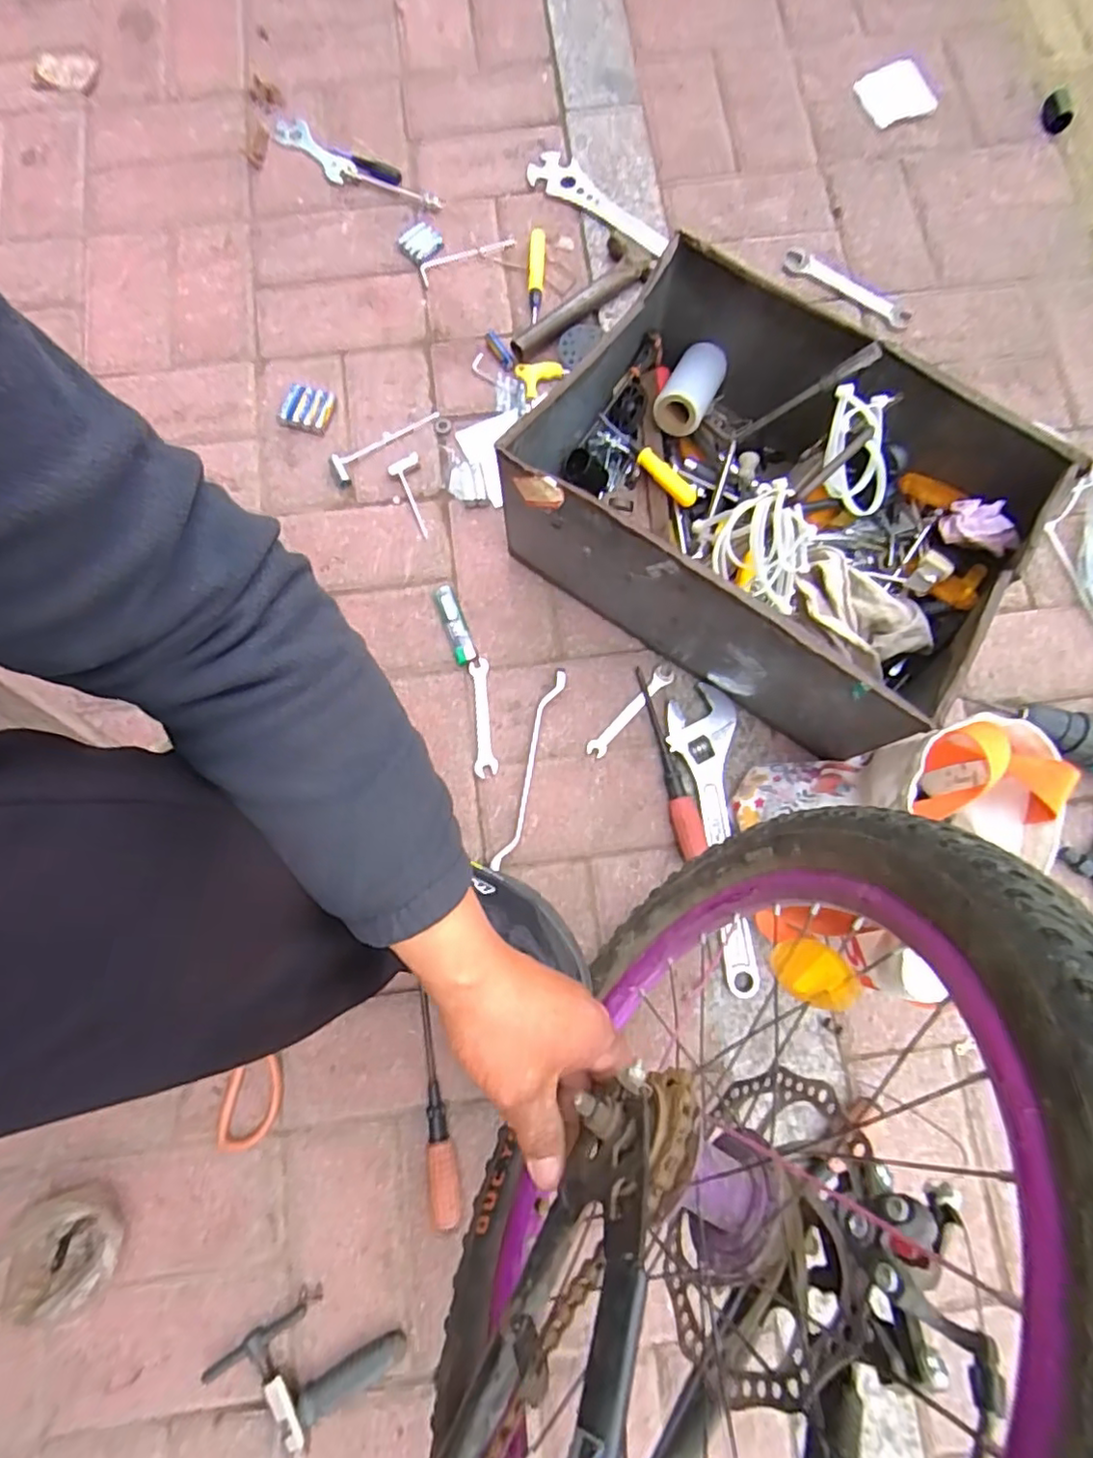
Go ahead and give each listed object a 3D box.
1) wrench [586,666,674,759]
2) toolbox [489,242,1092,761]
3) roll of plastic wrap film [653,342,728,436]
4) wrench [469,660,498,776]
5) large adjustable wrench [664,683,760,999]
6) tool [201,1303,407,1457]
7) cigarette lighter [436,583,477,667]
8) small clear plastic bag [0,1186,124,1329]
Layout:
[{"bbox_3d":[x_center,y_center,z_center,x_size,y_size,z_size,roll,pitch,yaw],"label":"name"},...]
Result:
[{"bbox_3d":[0.085,-0.017,0.641,0.019,0.007,0.117,42,81,9],"label":"wrench"},{"bbox_3d":[0.197,-0.207,0.591,0.424,0.168,0.285,34,80,8],"label":"toolbox"},{"bbox_3d":[0.147,-0.344,0.641,0.051,0.055,0.088,27,79,6],"label":"roll of plastic wrap film"},{"bbox_3d":[-0.065,-0.011,0.634,0.022,0.009,0.119,-6,78,-1],"label":"wrench"},{"bbox_3d":[0.157,0.101,0.597,0.065,0.017,0.289,-2,78,0],"label":"large adjustable wrench"},{"bbox_3d":[-0.195,0.514,0.501,0.135,0.022,0.094,-40,80,-8],"label":"tool"},{"bbox_3d":[-0.096,-0.111,0.653,0.020,0.011,0.091,-19,78,-4],"label":"cigarette lighter"},{"bbox_3d":[-0.391,0.424,0.508,0.091,0.047,0.078,3,78,1],"label":"small clear plastic bag"}]

